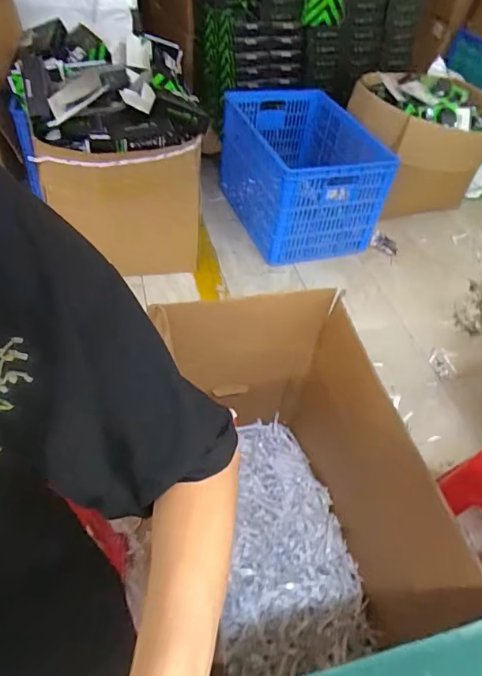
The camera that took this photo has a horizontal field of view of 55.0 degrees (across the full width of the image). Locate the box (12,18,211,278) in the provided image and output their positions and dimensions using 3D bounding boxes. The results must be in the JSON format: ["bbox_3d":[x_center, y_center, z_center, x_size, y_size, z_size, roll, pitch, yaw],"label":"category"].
[{"bbox_3d":[-0.430,-0.678,1.654,0.490,0.545,0.787,-6,49,-13],"label":"box"}]

